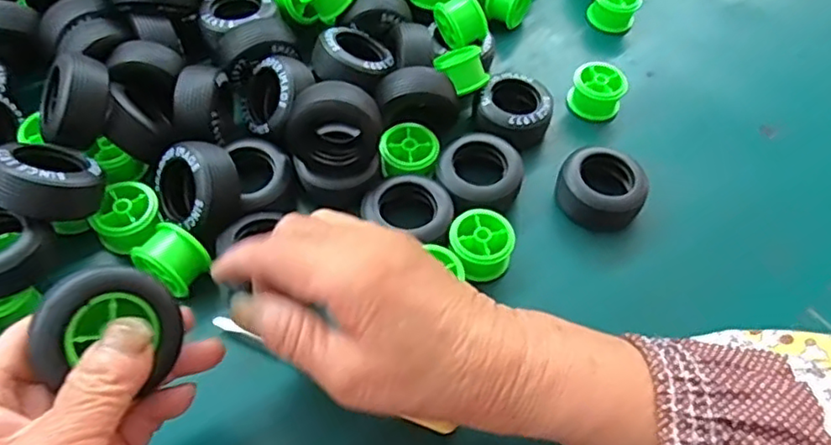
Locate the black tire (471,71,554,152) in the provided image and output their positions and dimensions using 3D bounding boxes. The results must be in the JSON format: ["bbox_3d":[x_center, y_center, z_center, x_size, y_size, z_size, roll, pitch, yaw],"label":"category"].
[{"bbox_3d":[0.061,-0.069,0.399,0.044,0.028,0.042,2,56,-4],"label":"black tire"}]

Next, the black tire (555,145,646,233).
[{"bbox_3d":[0.105,-0.017,0.366,0.048,0.035,0.041,27,58,13],"label":"black tire"}]

